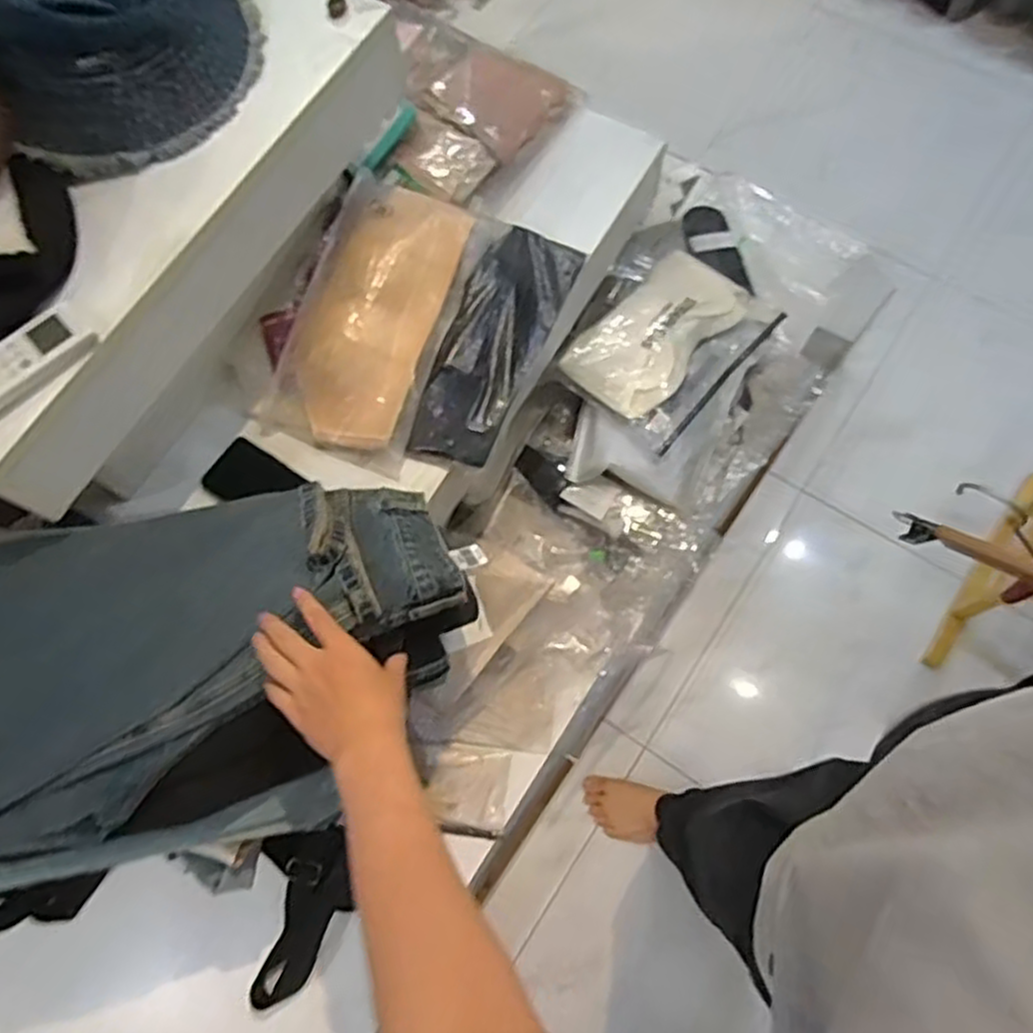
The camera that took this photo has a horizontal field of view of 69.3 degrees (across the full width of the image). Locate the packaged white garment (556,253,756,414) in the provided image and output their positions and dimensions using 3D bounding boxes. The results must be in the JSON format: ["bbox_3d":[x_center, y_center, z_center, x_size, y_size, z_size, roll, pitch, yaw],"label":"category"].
[{"bbox_3d":[0.215,-0.279,1.122,0.155,0.057,0.303,39,77,15],"label":"packaged white garment"}]

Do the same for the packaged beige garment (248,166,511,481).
[{"bbox_3d":[-0.174,-0.249,0.938,0.202,0.089,0.348,21,74,10],"label":"packaged beige garment"}]

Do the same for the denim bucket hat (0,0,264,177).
[{"bbox_3d":[-0.375,-0.461,0.676,0.256,0.136,0.216,-33,72,-8],"label":"denim bucket hat"}]

